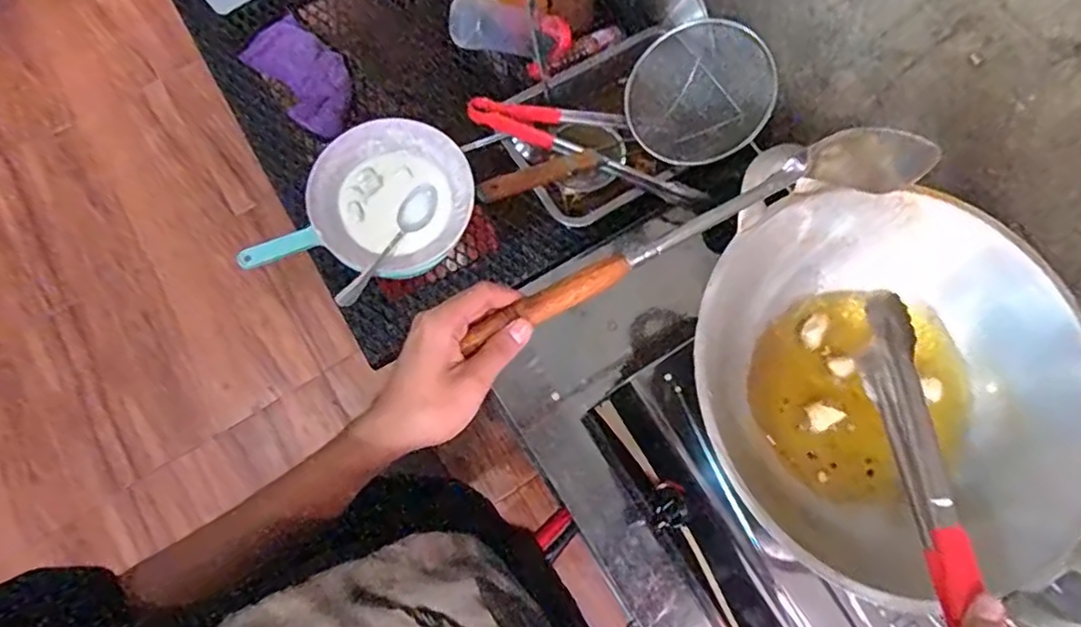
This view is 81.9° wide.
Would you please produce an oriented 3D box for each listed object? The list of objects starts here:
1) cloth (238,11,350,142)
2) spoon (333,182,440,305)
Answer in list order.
[{"bbox_3d":[-0.342,-0.346,0.903,0.107,0.032,0.224,-39,78,-12],"label":"cloth"},{"bbox_3d":[-0.183,-0.084,0.757,0.041,0.023,0.197,27,59,6],"label":"spoon"}]

